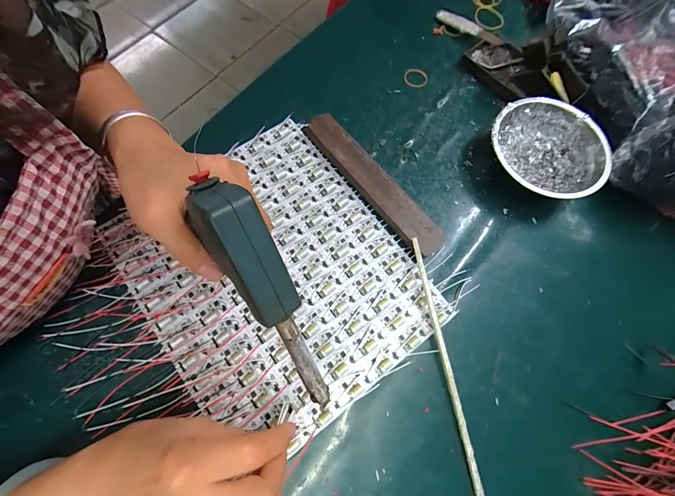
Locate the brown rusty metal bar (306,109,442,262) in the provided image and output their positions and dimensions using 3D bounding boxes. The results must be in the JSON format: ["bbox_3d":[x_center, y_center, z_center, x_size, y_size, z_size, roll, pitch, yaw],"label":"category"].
[{"bbox_3d":[0.039,-0.073,0.334,0.035,0.021,0.198,-38,77,-13],"label":"brown rusty metal bar"}]

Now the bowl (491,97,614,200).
[{"bbox_3d":[0.237,-0.109,0.347,0.116,0.044,0.126,1,72,-2],"label":"bowl"}]

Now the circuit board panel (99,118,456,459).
[{"bbox_3d":[-0.061,0.024,0.301,0.248,0.011,0.282,-37,77,-13],"label":"circuit board panel"}]

